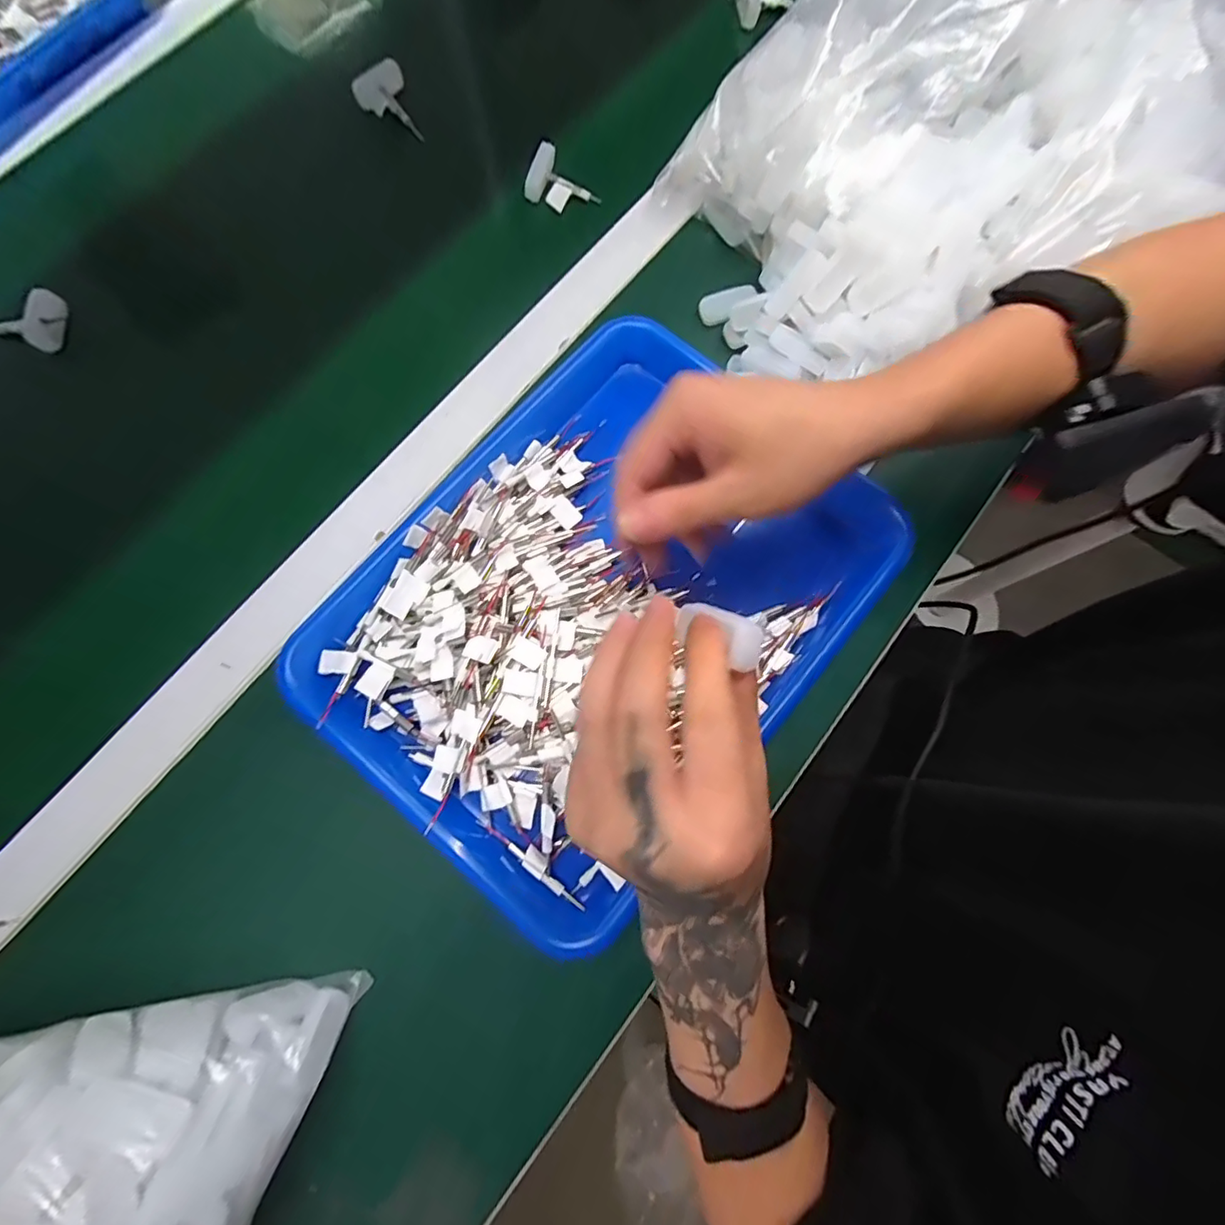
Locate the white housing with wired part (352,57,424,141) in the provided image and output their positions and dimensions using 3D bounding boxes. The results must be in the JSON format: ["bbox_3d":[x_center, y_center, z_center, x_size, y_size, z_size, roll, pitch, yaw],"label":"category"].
[{"bbox_3d":[-0.183,-0.411,0.440,0.042,0.016,0.065,-20,78,-4],"label":"white housing with wired part"}]

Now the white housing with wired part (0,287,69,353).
[{"bbox_3d":[-0.424,-0.213,0.393,0.049,0.019,0.041,12,78,4],"label":"white housing with wired part"}]

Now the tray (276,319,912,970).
[{"bbox_3d":[-0.003,-0.009,0.338,0.254,0.042,0.334,40,81,9],"label":"tray"}]

